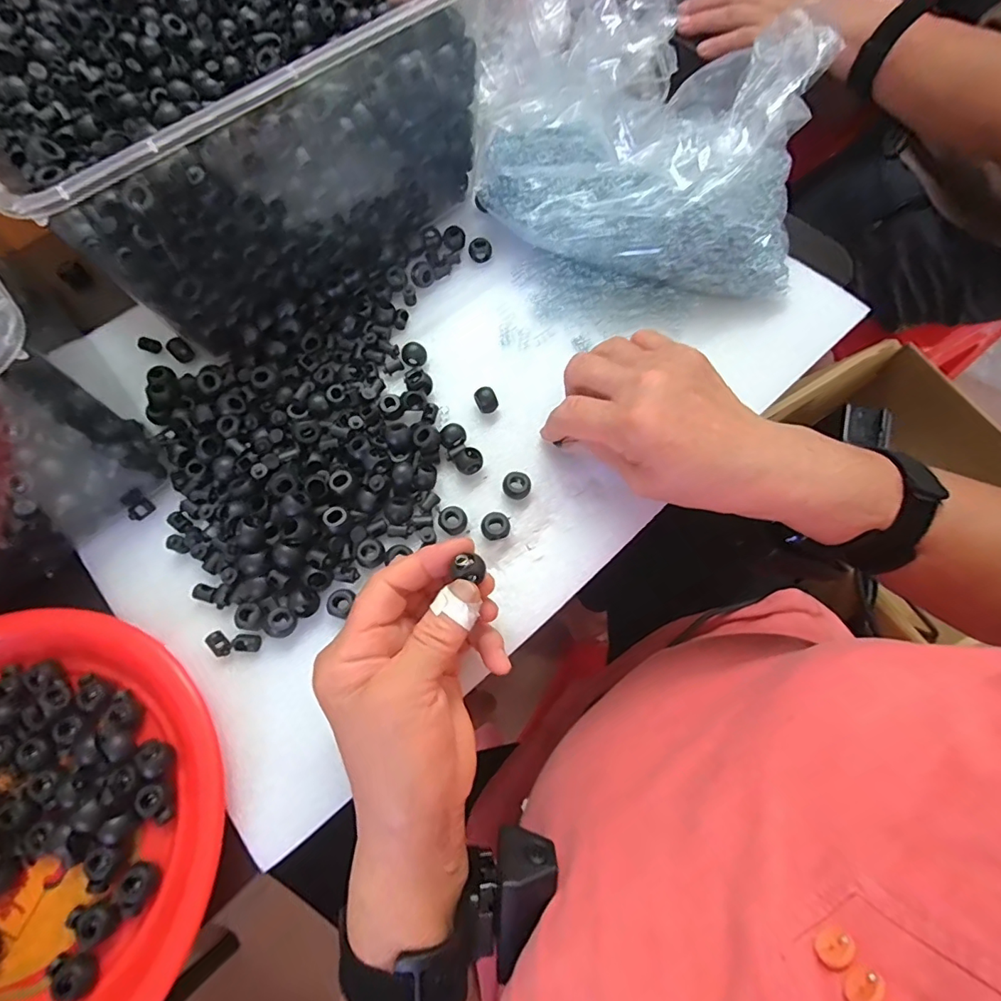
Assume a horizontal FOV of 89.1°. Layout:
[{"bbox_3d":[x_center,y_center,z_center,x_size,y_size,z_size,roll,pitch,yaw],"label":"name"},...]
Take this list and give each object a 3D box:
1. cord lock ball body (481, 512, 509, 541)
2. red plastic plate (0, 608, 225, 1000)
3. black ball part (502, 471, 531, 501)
[{"bbox_3d":[-0.003,0.016,0.317,0.017,0.012,0.016,0,72,-1],"label":"cord lock ball body"},{"bbox_3d":[-0.259,0.173,0.259,0.230,0.027,0.220,0,72,-1],"label":"red plastic plate"},{"bbox_3d":[0.011,-0.009,0.325,0.017,0.014,0.016,0,72,-1],"label":"black ball part"}]

